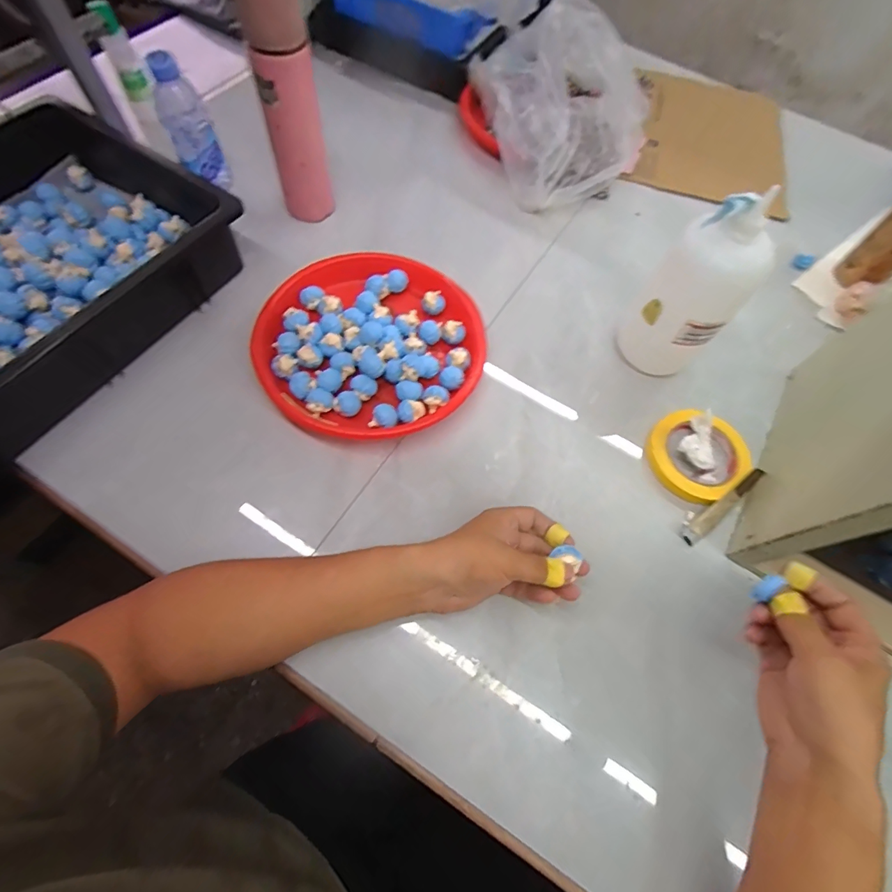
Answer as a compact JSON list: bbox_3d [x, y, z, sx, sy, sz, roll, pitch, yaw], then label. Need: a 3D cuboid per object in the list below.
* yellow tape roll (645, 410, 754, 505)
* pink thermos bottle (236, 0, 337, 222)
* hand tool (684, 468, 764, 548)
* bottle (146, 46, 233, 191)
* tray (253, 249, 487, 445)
[{"bbox_3d":[0.278,0.009,0.508,0.102,0.020,0.099,2,65,-4],"label":"yellow tape roll"},{"bbox_3d":[-0.177,-0.387,0.529,0.068,0.257,0.060,-6,66,-7],"label":"pink thermos bottle"},{"bbox_3d":[0.298,0.062,0.488,0.118,0.018,0.018,-35,72,-18],"label":"hand tool"},{"bbox_3d":[-0.316,-0.389,0.567,0.055,0.164,0.046,-25,70,-15],"label":"bottle"},{"bbox_3d":[-0.084,-0.119,0.534,0.245,0.044,0.243,-1,66,-5],"label":"tray"}]

